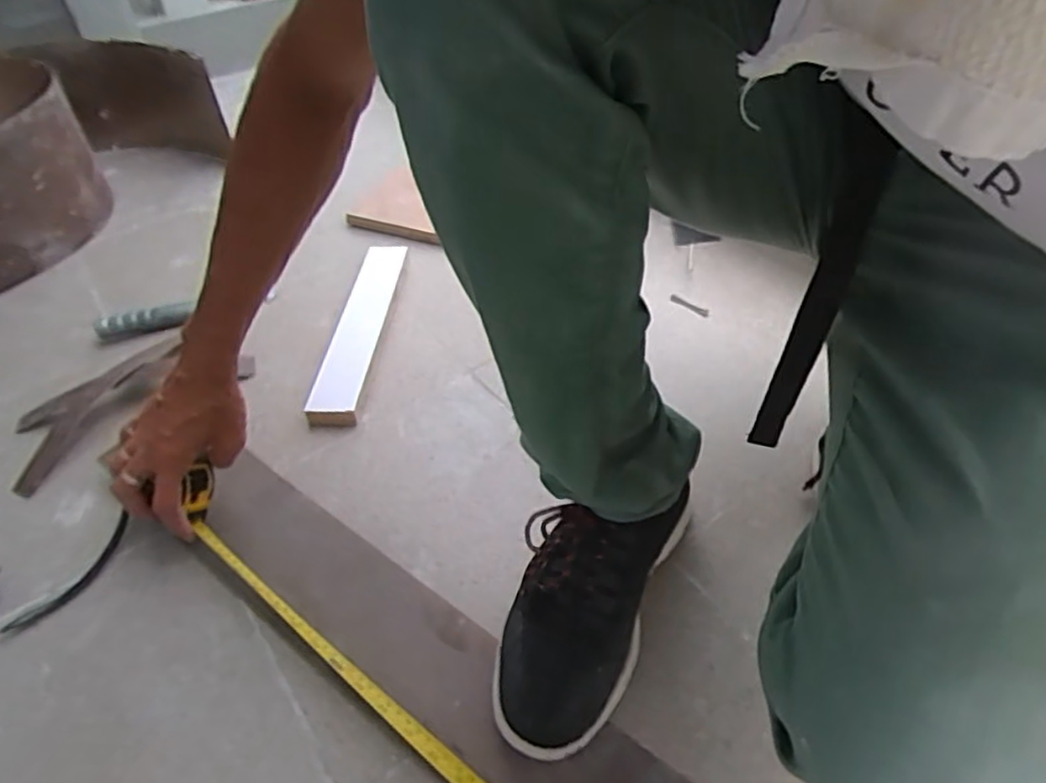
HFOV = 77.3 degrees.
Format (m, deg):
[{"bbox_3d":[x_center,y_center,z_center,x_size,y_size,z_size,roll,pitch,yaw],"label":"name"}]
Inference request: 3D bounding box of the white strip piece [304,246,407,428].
[{"bbox_3d":[-0.191,-0.083,0.774,0.053,0.022,0.299,0,45,4],"label":"white strip piece"}]

